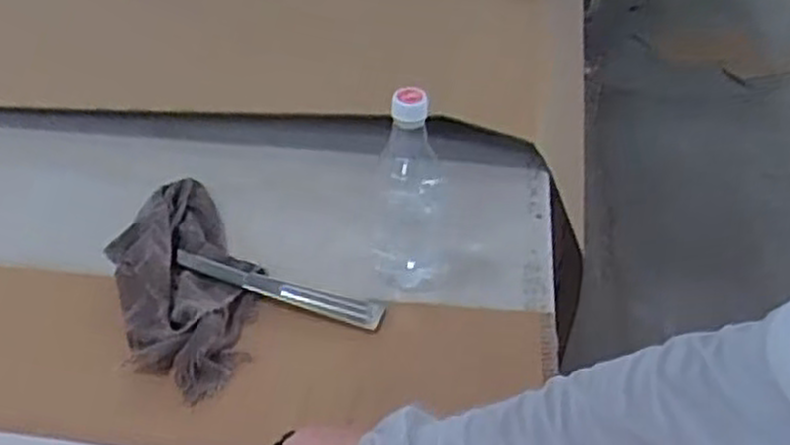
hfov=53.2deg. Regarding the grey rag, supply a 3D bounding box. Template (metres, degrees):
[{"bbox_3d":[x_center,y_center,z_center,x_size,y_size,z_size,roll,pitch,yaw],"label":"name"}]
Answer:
[{"bbox_3d":[-0.213,0.050,0.796,0.131,0.051,0.272,-15,42,-15],"label":"grey rag"}]

